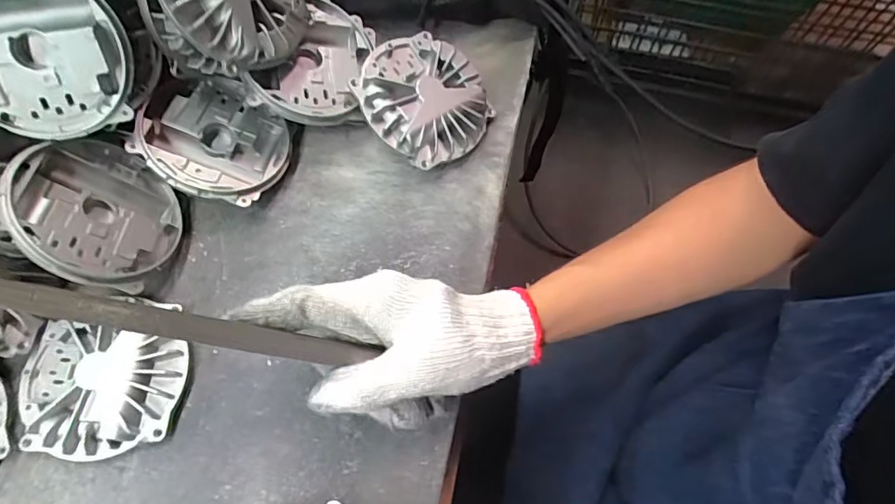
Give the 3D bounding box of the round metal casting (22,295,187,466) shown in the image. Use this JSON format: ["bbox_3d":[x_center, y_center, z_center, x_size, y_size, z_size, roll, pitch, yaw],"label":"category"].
[{"bbox_3d":[-0.235,0.082,0.355,0.107,0.018,0.105,0,67,0],"label":"round metal casting"}]

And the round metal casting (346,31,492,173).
[{"bbox_3d":[-0.019,-0.124,0.435,0.106,0.034,0.104,34,66,-3],"label":"round metal casting"}]

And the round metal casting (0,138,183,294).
[{"bbox_3d":[-0.248,-0.026,0.369,0.104,0.022,0.102,35,39,-35],"label":"round metal casting"}]

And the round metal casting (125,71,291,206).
[{"bbox_3d":[-0.184,-0.094,0.411,0.117,0.038,0.117,14,60,-25],"label":"round metal casting"}]

